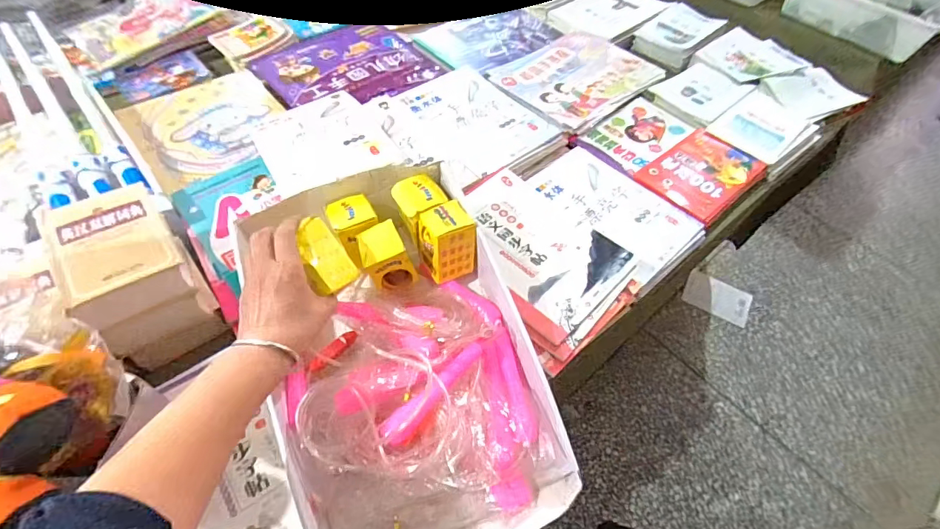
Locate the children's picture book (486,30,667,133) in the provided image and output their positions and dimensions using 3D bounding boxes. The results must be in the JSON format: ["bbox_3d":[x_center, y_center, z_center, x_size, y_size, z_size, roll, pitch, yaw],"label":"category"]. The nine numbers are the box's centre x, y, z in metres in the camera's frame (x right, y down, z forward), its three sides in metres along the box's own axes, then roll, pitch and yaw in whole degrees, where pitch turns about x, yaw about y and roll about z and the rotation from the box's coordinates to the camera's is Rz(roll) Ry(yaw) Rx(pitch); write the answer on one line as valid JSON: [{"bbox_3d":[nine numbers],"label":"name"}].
[{"bbox_3d":[0.219,-0.394,0.953,0.323,0.029,0.239,-34,61,-27],"label":"children's picture book"}]

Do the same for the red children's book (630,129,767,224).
[{"bbox_3d":[0.407,-0.160,0.798,0.207,0.025,0.144,-32,60,-26],"label":"red children's book"}]

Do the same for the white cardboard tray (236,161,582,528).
[{"bbox_3d":[-0.076,0.087,0.501,0.267,0.104,0.427,-16,71,-15],"label":"white cardboard tray"}]

